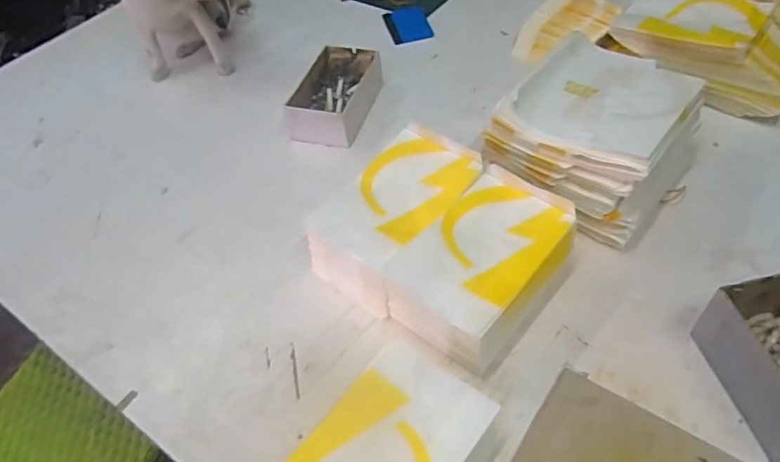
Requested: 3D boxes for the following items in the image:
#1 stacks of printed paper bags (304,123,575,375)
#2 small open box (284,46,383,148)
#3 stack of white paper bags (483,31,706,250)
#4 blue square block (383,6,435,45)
[{"bbox_3d":[0.053,0.011,0.601,0.239,0.089,0.193,31,59,28],"label":"stacks of printed paper bags"},{"bbox_3d":[-0.079,-0.199,0.810,0.098,0.056,0.180,10,52,14],"label":"small open box"},{"bbox_3d":[0.248,-0.116,0.664,0.188,0.119,0.204,31,59,28],"label":"stack of white paper bags"},{"bbox_3d":[0.032,-0.367,0.974,0.072,0.005,0.108,-13,50,-5],"label":"blue square block"}]

